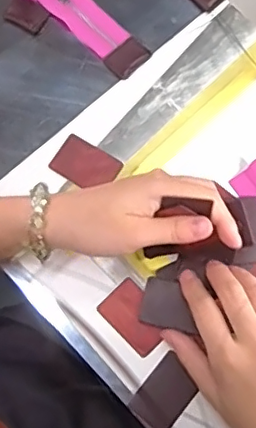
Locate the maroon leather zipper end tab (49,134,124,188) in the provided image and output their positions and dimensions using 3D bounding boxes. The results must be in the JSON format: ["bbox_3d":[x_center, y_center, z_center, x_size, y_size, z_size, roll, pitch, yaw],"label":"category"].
[{"bbox_3d":[-0.034,-0.040,0.461,0.052,0.004,0.035,32,77,8],"label":"maroon leather zipper end tab"}]

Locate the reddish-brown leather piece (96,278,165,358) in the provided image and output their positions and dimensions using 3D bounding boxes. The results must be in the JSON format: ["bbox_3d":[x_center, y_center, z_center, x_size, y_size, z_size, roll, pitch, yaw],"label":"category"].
[{"bbox_3d":[0.005,0.078,0.431,0.034,0.004,0.051,-43,79,-10],"label":"reddish-brown leather piece"}]

